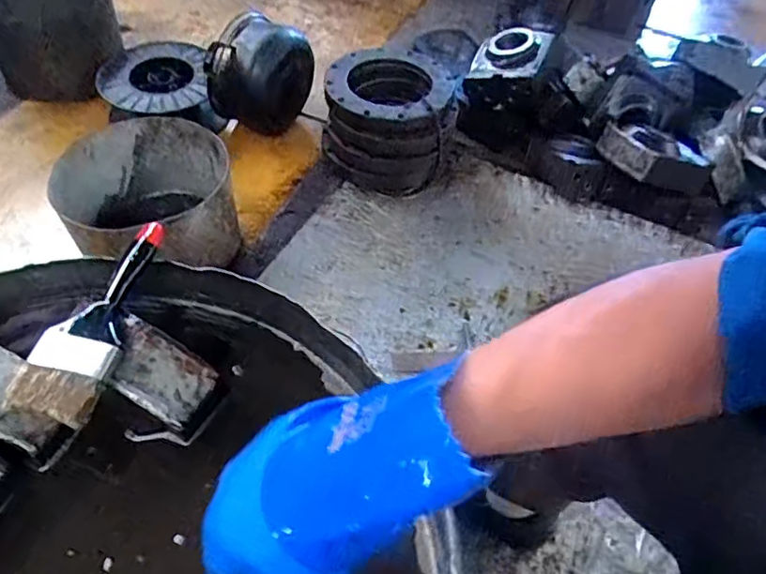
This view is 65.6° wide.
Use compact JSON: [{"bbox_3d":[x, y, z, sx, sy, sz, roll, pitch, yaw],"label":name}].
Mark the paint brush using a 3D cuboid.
[{"bbox_3d":[-0.247,0.020,0.520,0.067,0.028,0.196,12,52,3],"label":"paint brush"}]

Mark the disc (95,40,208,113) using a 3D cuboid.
[{"bbox_3d":[-0.494,-0.455,1.284,0.216,0.040,0.221,3,52,-4],"label":"disc"}]

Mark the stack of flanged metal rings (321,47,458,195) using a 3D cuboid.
[{"bbox_3d":[0.012,-0.357,1.276,0.261,0.187,0.293,8,52,0],"label":"stack of flanged metal rings"}]

